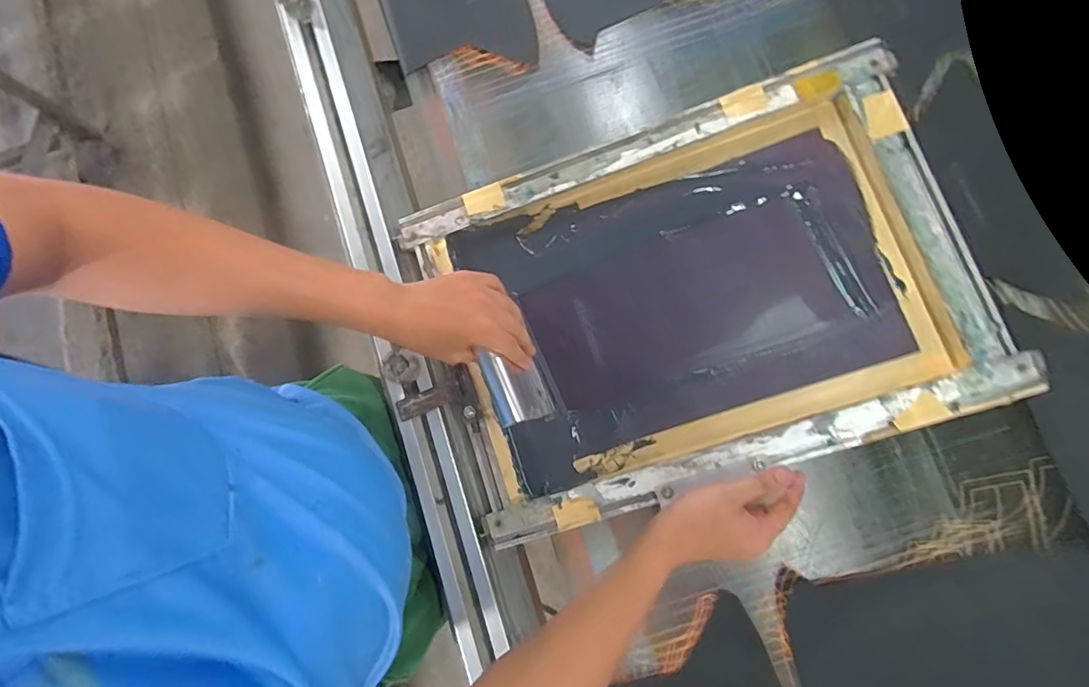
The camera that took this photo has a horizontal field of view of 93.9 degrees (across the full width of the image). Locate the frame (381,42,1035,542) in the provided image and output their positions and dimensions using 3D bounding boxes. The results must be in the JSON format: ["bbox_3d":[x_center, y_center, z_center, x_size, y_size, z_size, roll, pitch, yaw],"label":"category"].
[{"bbox_3d":[0.156,-0.049,0.554,0.529,0.037,0.385,-19,81,8],"label":"frame"}]

